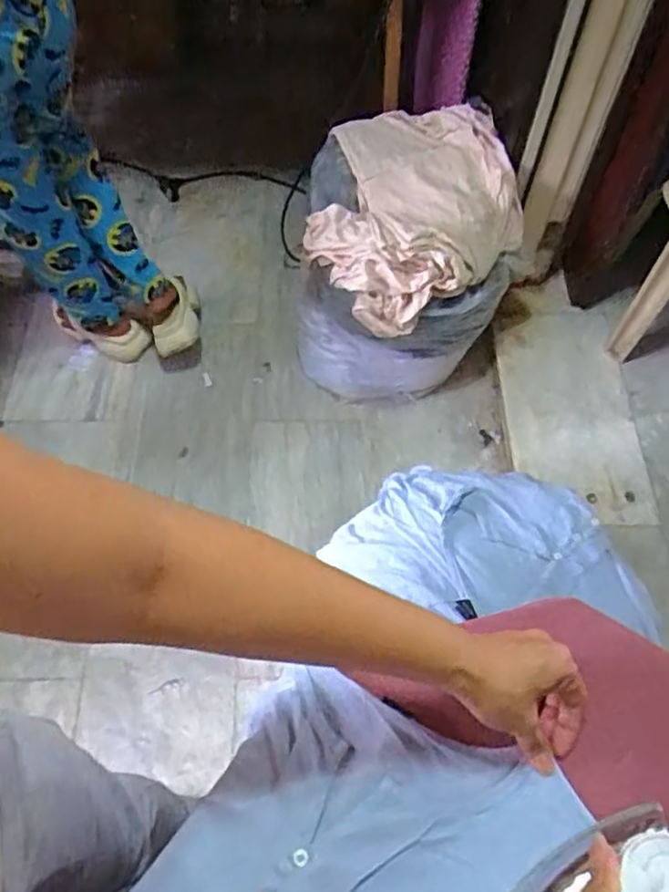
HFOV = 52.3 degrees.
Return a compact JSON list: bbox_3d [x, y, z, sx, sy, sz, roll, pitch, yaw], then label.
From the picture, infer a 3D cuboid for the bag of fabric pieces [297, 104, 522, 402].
[{"bbox_3d":[0.162,-0.428,1.601,0.457,0.435,0.526,5,59,2],"label":"bag of fabric pieces"}]

